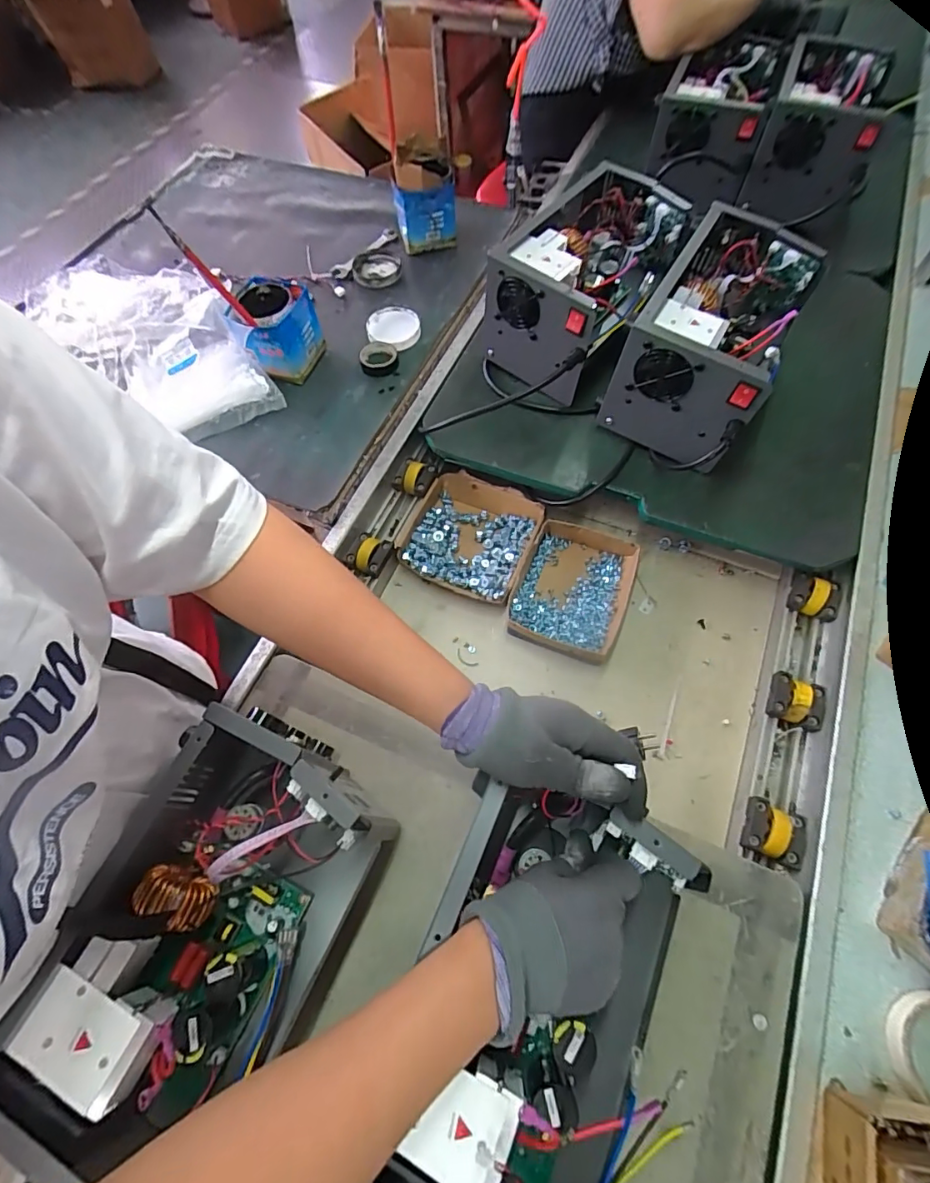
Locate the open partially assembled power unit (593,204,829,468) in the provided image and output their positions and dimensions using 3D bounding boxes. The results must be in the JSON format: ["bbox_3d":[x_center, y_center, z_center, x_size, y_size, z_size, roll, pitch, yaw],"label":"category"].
[{"bbox_3d":[0.327,-0.325,0.669,0.167,0.167,0.309,31,70,17],"label":"open partially assembled power unit"}]

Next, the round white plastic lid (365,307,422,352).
[{"bbox_3d":[-0.118,-0.434,0.831,0.086,0.015,0.098,-16,64,-4],"label":"round white plastic lid"}]

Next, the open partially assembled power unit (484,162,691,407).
[{"bbox_3d":[0.171,-0.441,0.737,0.182,0.160,0.307,35,71,17],"label":"open partially assembled power unit"}]

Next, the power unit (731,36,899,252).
[{"bbox_3d":[0.613,-0.802,0.877,0.173,0.133,0.325,21,67,13],"label":"power unit"}]

